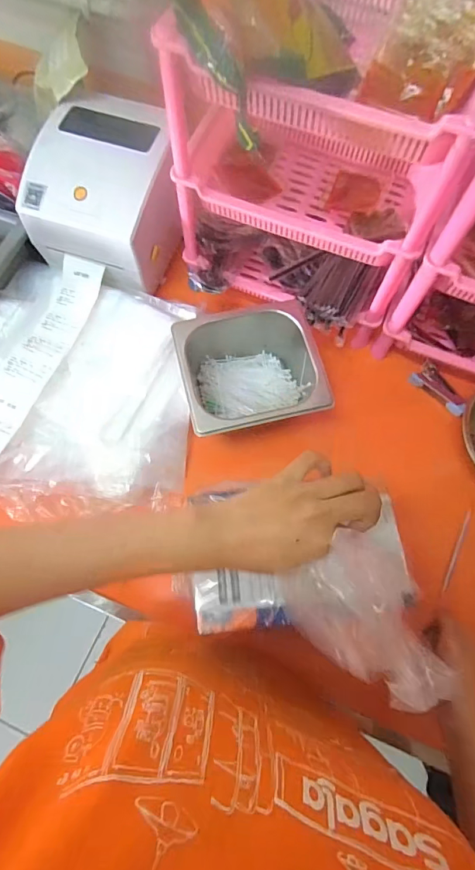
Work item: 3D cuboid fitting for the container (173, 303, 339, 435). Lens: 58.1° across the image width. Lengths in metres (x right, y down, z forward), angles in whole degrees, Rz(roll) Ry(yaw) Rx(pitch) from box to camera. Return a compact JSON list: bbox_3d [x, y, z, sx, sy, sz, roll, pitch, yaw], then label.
[{"bbox_3d":[0.015,-0.083,0.576,0.170,0.089,0.162,-13,71,-5],"label":"container"}]

